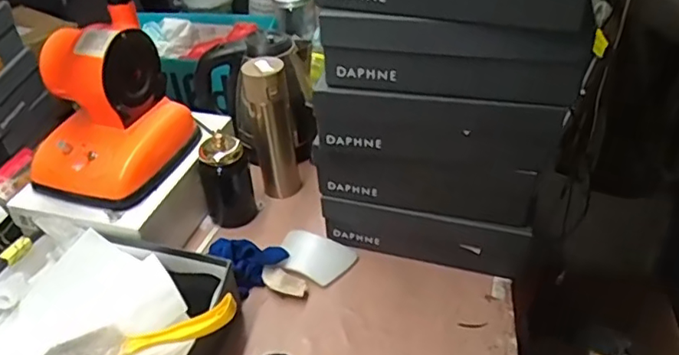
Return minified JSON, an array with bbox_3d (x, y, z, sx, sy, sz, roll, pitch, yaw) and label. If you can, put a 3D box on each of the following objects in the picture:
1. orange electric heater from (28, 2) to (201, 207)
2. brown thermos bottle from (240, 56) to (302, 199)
[{"bbox_3d":[-0.341,-0.097,0.842,0.188,0.202,0.186,3,38,8],"label":"orange electric heater"},{"bbox_3d":[-0.107,-0.075,0.954,0.080,0.242,0.065,-9,38,-8],"label":"brown thermos bottle"}]

